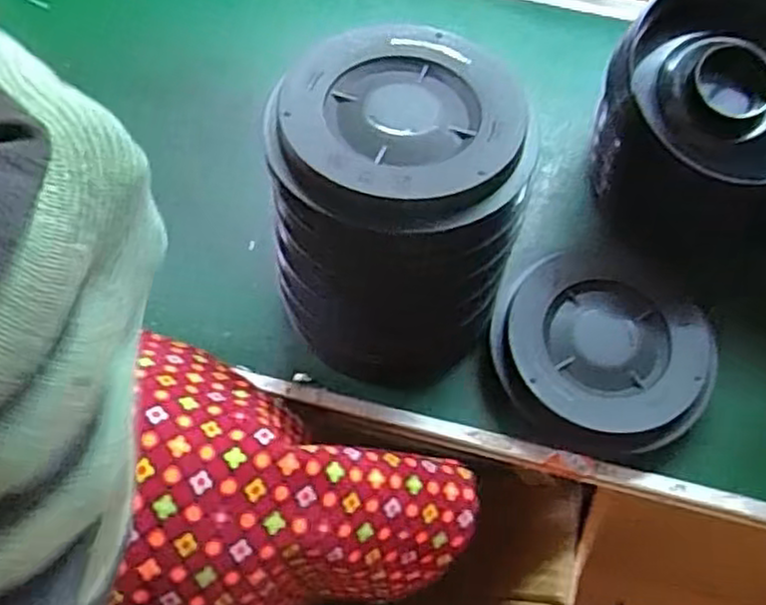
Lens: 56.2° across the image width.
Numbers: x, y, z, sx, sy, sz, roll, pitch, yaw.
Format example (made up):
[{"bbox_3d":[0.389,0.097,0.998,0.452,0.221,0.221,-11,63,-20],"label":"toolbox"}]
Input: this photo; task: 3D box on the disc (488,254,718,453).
[{"bbox_3d":[0.119,0.027,0.403,0.115,0.030,0.104,32,68,13],"label":"disc"}]

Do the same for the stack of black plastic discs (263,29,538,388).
[{"bbox_3d":[0.002,-0.041,0.369,0.119,0.146,0.133,18,66,7],"label":"stack of black plastic discs"}]

